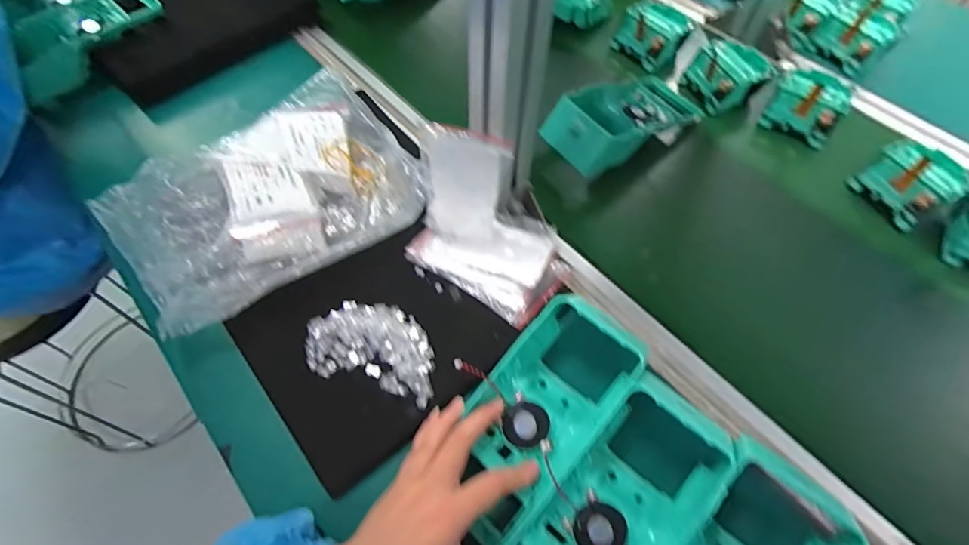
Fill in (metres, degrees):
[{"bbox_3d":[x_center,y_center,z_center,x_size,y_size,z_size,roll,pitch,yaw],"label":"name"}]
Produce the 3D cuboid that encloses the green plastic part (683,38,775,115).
[{"bbox_3d":[0.291,-0.237,0.574,0.080,0.050,0.072,-26,61,-15],"label":"green plastic part"}]

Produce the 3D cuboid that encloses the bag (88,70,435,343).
[{"bbox_3d":[-0.209,-0.080,0.451,0.275,0.045,0.218,-31,62,-18],"label":"bag"}]

